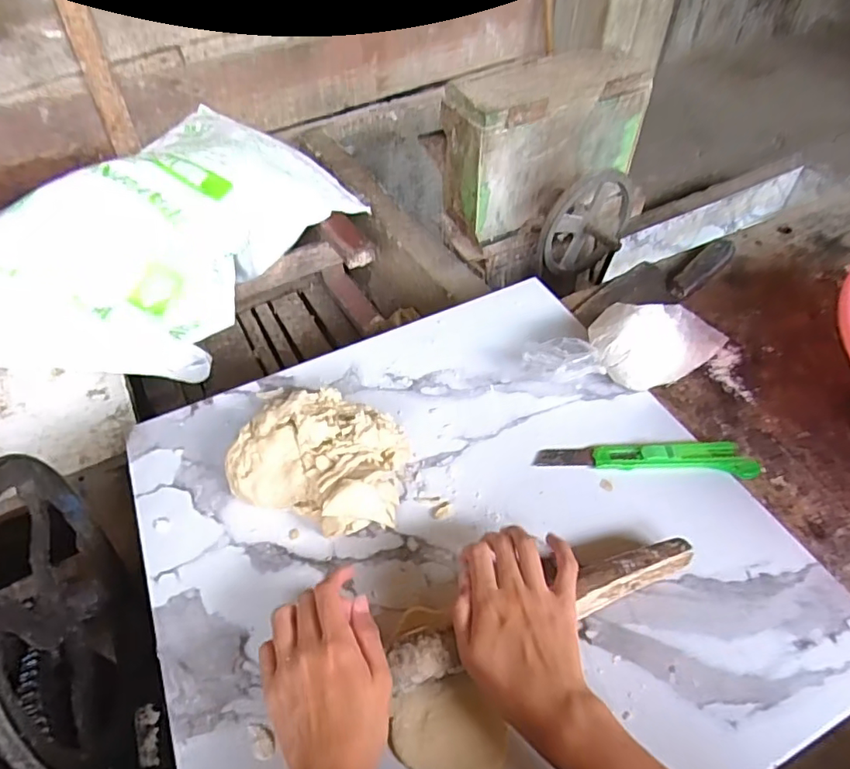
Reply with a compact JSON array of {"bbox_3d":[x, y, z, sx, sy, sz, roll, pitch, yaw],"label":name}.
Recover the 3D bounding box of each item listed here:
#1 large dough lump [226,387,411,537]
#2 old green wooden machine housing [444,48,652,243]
[{"bbox_3d":[-0.089,0.060,0.506,0.154,0.050,0.123,18,52,15],"label":"large dough lump"},{"bbox_3d":[0.211,-0.442,1.021,0.345,0.224,0.140,-23,53,-19],"label":"old green wooden machine housing"}]

